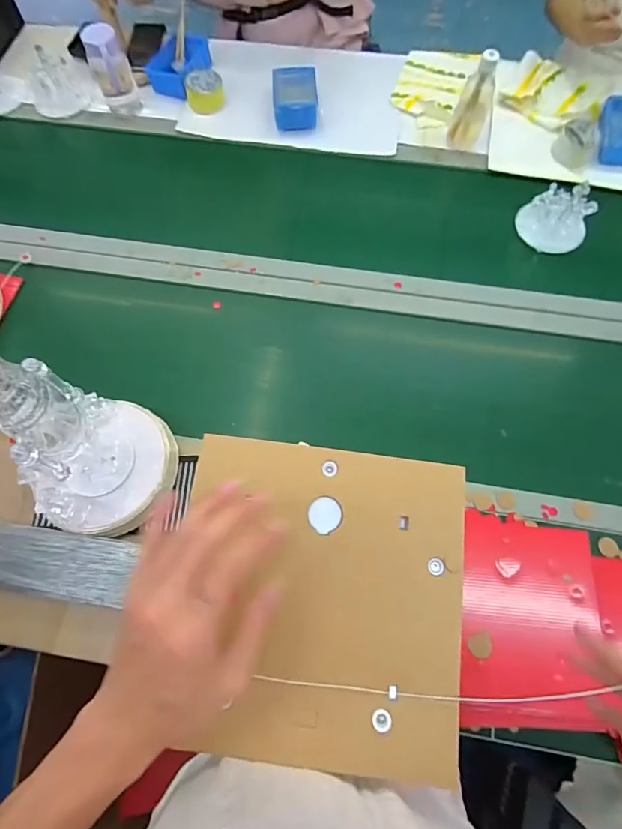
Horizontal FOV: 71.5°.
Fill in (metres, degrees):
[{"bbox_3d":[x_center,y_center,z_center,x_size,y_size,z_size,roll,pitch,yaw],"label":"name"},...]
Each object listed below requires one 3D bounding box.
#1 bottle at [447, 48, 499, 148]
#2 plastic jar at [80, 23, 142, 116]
[{"bbox_3d":[0.335,-0.637,0.866,0.069,0.166,0.066,21,72,8],"label":"bottle"},{"bbox_3d":[-0.421,-0.724,0.918,0.077,0.145,0.069,-22,72,-7],"label":"plastic jar"}]

